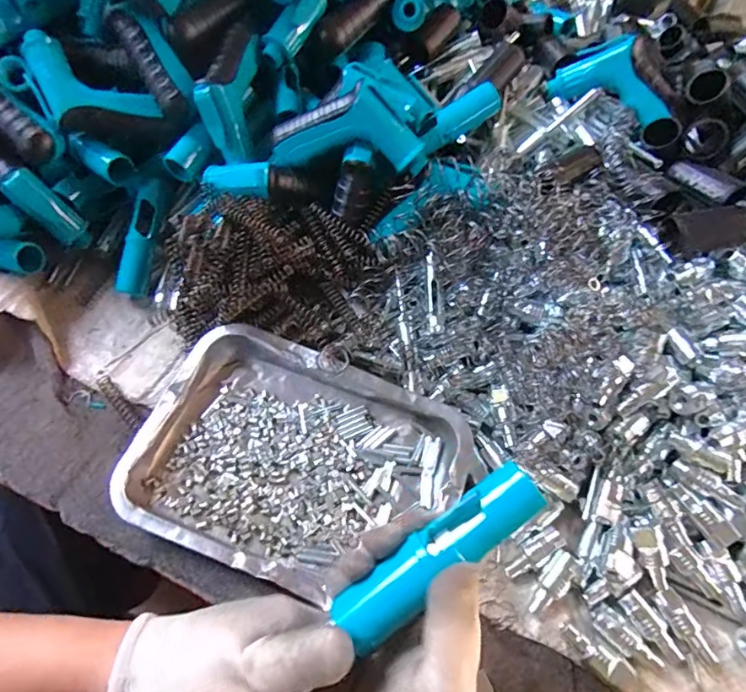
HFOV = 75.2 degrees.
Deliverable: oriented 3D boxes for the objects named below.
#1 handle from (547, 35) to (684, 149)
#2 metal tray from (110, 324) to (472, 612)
[{"bbox_3d":[0.251,-0.253,0.481,0.050,0.054,0.142,-28,64,-20],"label":"handle"},{"bbox_3d":[-0.059,0.096,0.402,0.251,0.039,0.176,20,58,8],"label":"metal tray"}]

